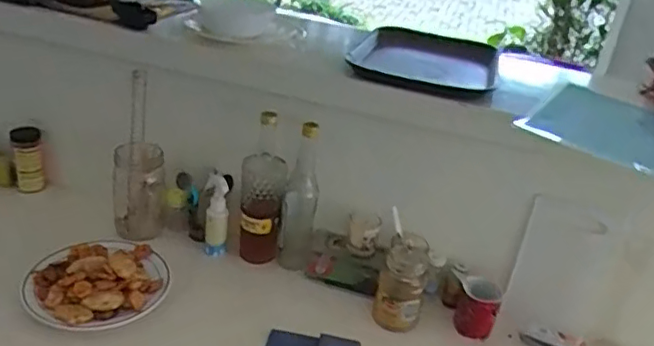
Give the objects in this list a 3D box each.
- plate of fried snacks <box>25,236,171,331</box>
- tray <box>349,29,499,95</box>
[{"bbox_3d":[-0.359,0.153,0.930,0.196,0.067,0.211,2,28,-11],"label":"plate of fried snacks"},{"bbox_3d":[0.188,-0.215,1.085,0.245,0.027,0.333,13,28,12],"label":"tray"}]

